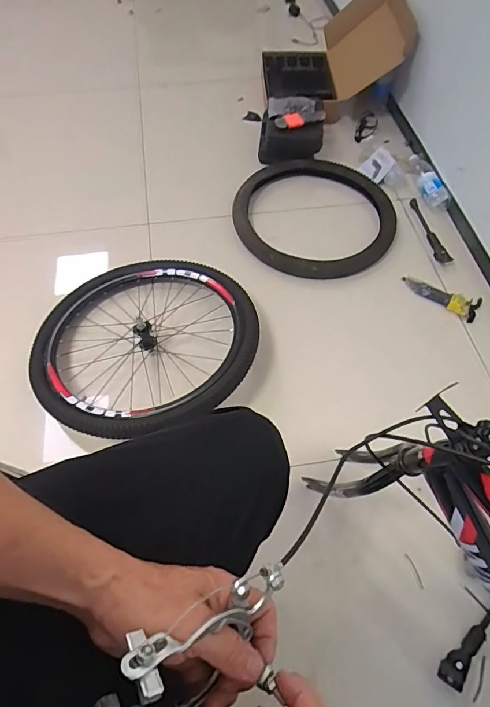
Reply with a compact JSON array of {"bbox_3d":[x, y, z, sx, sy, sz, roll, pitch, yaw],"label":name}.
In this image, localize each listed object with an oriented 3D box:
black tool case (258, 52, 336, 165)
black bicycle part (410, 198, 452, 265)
[{"bbox_3d":[0.178,-0.854,1.525,0.245,0.142,0.563,3,59,1],"label":"black tool case"},{"bbox_3d":[0.535,-0.358,1.294,0.043,0.026,0.245,-10,60,-6],"label":"black bicycle part"}]

